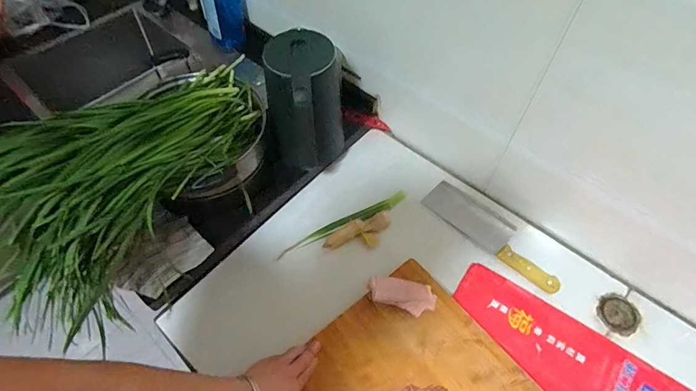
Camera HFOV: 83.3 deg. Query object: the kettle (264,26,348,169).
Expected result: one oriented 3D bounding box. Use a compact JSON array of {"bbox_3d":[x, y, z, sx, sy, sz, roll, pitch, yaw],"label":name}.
[{"bbox_3d":[-0.076,-0.151,0.743,0.125,0.264,0.166,-9,57,-5],"label":"kettle"}]

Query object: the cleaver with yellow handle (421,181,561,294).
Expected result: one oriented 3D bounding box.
[{"bbox_3d":[0.276,0.069,0.751,0.281,0.017,0.082,38,65,22],"label":"cleaver with yellow handle"}]

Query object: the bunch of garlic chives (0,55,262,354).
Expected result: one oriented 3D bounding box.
[{"bbox_3d":[-0.328,-0.063,0.583,0.255,0.140,0.482,20,59,13],"label":"bunch of garlic chives"}]

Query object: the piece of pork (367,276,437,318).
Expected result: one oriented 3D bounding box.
[{"bbox_3d":[0.090,0.169,0.661,0.112,0.019,0.049,9,57,6],"label":"piece of pork"}]

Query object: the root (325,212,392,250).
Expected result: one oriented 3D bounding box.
[{"bbox_3d":[0.020,0.077,0.759,0.133,0.024,0.059,-14,58,-8],"label":"root"}]

